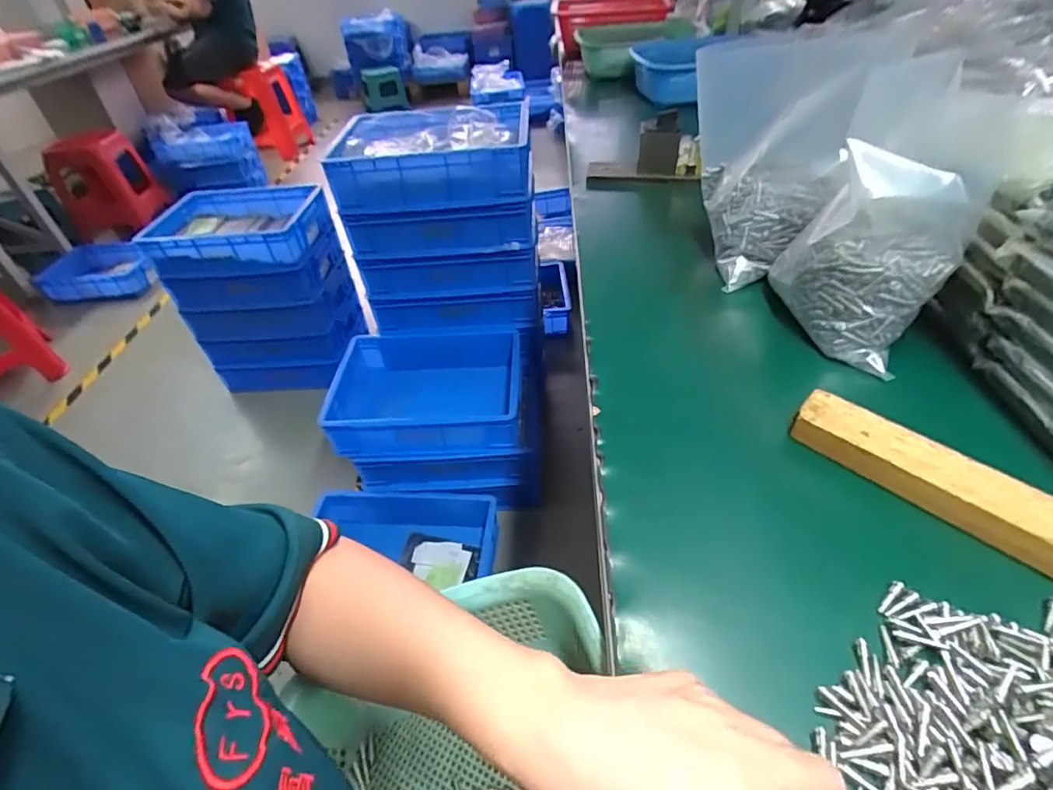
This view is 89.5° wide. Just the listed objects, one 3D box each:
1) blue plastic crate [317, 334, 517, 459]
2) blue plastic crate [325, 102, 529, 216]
[{"bbox_3d":[-0.222,0.007,1.227,0.400,0.154,0.296,0,42,1],"label":"blue plastic crate"},{"bbox_3d":[-0.200,-0.513,1.142,0.397,0.134,0.316,-4,42,4],"label":"blue plastic crate"}]

